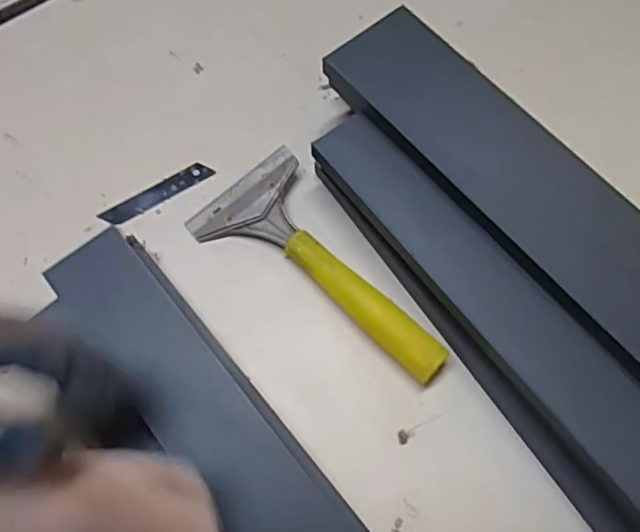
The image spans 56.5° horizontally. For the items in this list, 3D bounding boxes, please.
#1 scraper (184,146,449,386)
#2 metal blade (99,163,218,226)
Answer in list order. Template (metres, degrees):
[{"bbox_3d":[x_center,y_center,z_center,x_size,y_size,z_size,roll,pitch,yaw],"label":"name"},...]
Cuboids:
[{"bbox_3d":[-0.005,0.012,0.435,0.090,0.022,0.208,-36,72,-11],"label":"scraper"},{"bbox_3d":[-0.131,-0.058,0.481,0.093,0.004,0.018,-31,78,-7],"label":"metal blade"}]

